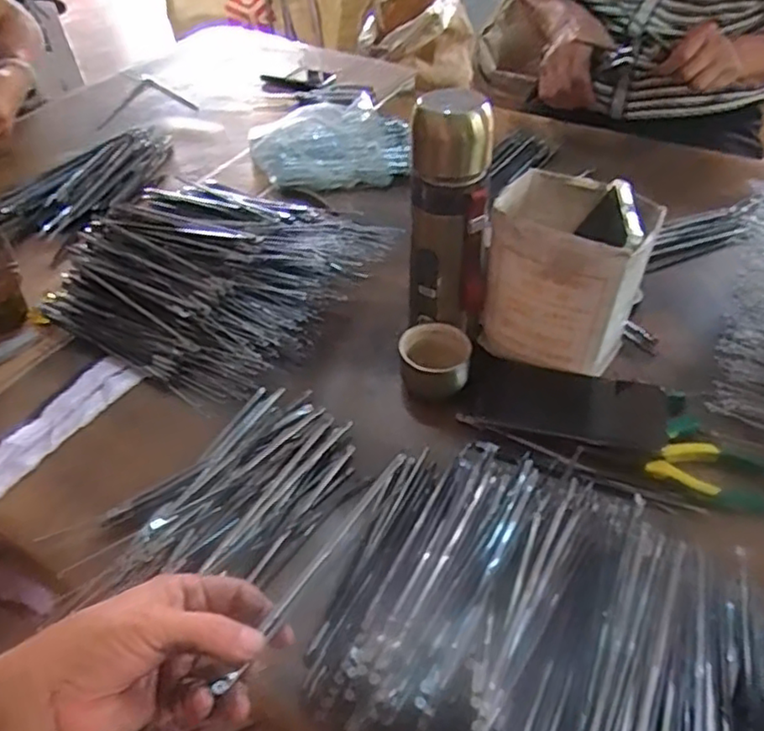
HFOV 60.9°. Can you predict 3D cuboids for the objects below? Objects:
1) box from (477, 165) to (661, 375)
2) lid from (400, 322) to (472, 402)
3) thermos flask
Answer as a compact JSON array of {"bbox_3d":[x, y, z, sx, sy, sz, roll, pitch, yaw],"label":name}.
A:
[{"bbox_3d":[0.163,-0.079,0.582,0.120,0.145,0.096,22,51,21],"label":"box"},{"bbox_3d":[0.049,0.000,0.601,0.060,0.051,0.066,-1,46,1],"label":"lid"},{"bbox_3d":[0.060,-0.117,0.559,0.066,0.228,0.057,6,47,7],"label":"thermos flask"}]

